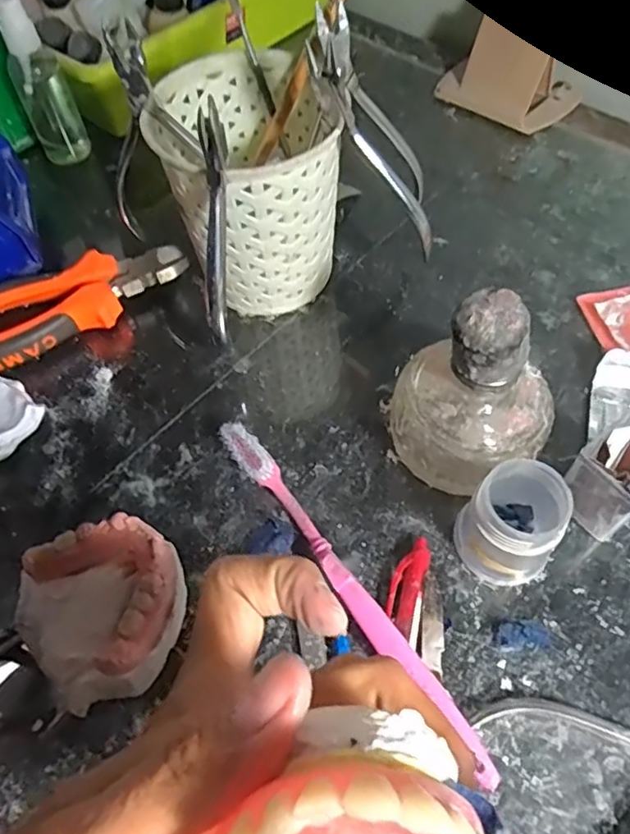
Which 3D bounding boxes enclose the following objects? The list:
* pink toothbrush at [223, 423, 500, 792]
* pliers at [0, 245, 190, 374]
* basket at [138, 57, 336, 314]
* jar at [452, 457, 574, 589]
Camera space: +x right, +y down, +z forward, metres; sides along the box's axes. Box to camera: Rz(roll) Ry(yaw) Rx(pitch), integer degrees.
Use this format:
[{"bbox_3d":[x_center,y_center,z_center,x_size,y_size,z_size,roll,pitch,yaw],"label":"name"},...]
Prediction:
[{"bbox_3d":[0.012,0.075,0.277,0.014,0.021,0.191,-32,62,-15],"label":"pink toothbrush"},{"bbox_3d":[-0.152,-0.068,0.372,0.150,0.027,0.057,-21,60,-10],"label":"pliers"},{"bbox_3d":[-0.037,-0.126,0.350,0.089,0.110,0.098,-16,59,-7],"label":"basket"},{"bbox_3d":[0.091,0.048,0.274,0.039,0.049,0.047,40,68,23],"label":"jar"}]

